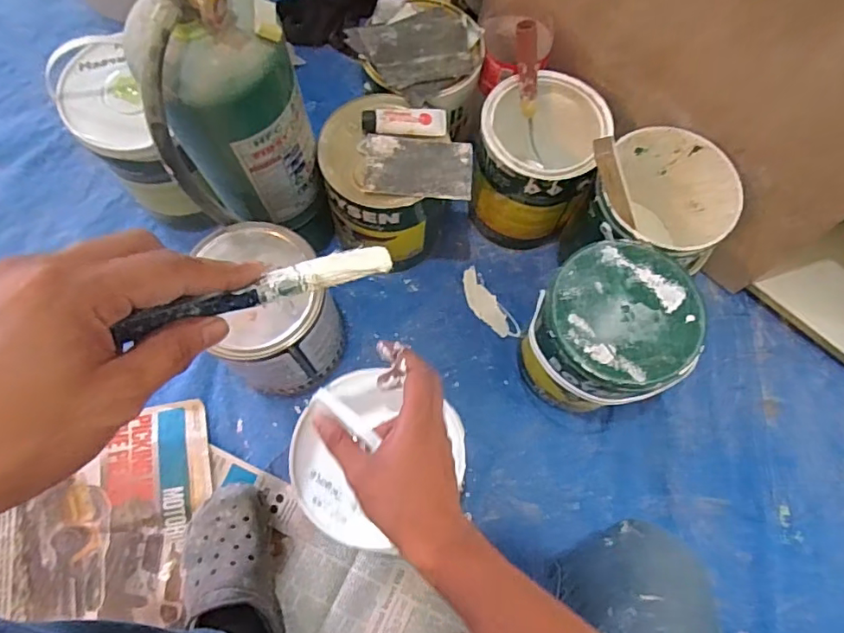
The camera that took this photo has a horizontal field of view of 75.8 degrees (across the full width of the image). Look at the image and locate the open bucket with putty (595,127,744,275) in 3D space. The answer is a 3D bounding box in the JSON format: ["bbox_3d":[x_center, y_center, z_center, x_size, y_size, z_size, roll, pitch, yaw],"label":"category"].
[{"bbox_3d":[0.300,-0.121,0.740,0.171,0.192,0.172,0,72,-1],"label":"open bucket with putty"}]

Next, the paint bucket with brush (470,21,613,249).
[{"bbox_3d":[0.154,-0.218,0.759,0.156,0.249,0.162,16,72,4],"label":"paint bucket with brush"}]

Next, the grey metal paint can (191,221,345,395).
[{"bbox_3d":[-0.187,0.001,0.691,0.149,0.222,0.156,0,72,-1],"label":"grey metal paint can"}]

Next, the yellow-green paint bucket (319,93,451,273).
[{"bbox_3d":[-0.050,-0.172,0.755,0.148,0.213,0.158,0,72,-1],"label":"yellow-green paint bucket"}]

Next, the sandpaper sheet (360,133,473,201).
[{"bbox_3d":[-0.004,-0.182,0.660,0.128,0.008,0.075,4,76,-2],"label":"sandpaper sheet"}]

